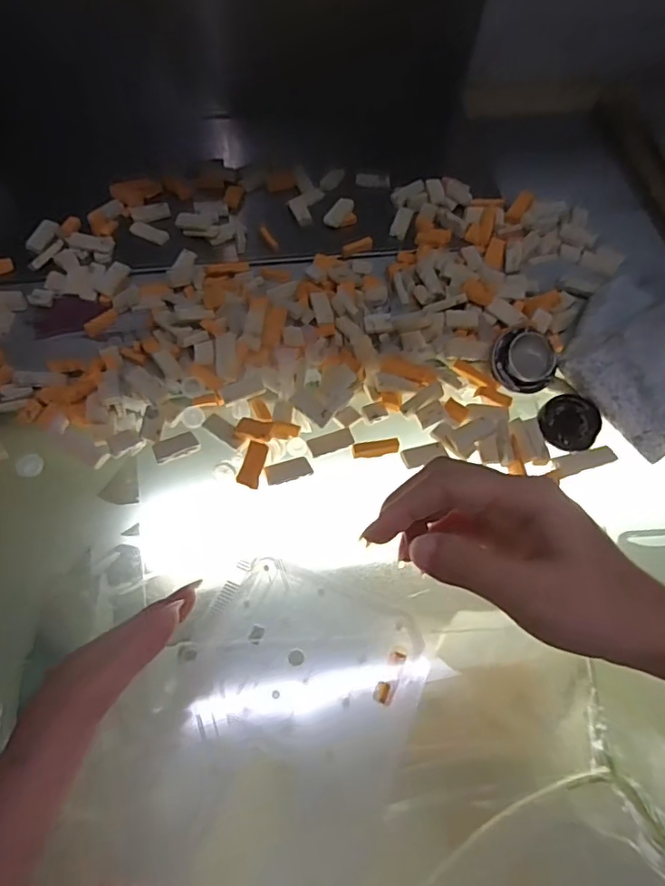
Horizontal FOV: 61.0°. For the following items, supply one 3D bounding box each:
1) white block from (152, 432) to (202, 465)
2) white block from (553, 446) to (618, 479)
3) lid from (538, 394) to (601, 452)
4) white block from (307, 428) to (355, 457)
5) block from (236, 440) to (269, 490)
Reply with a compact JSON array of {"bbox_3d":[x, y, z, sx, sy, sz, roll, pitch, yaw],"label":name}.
[{"bbox_3d":[-0.080,0.002,0.289,0.022,0.004,0.012,-23,61,-16],"label":"white block"},{"bbox_3d":[0.133,0.009,0.301,0.032,0.008,0.011,-15,59,-11],"label":"white block"},{"bbox_3d":[0.129,-0.012,0.306,0.031,0.006,0.030,1,58,-1],"label":"lid"},{"bbox_3d":[-0.001,-0.001,0.295,0.024,0.004,0.011,-16,60,-12],"label":"white block"},{"bbox_3d":[-0.040,0.011,0.283,0.011,0.007,0.022,14,62,5],"label":"block"}]

